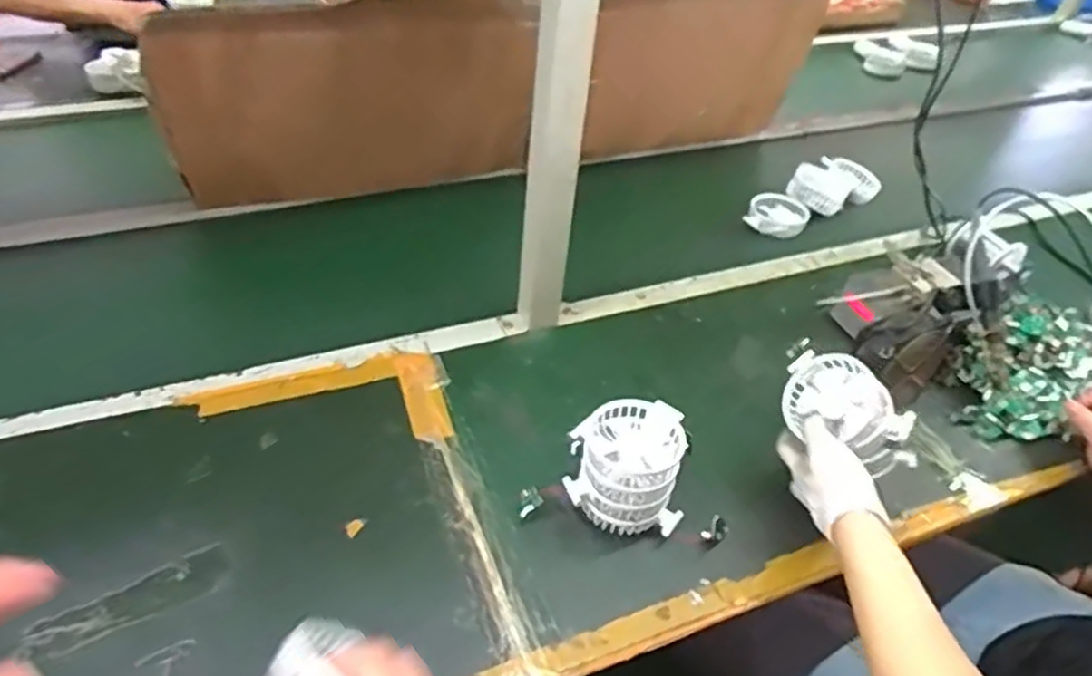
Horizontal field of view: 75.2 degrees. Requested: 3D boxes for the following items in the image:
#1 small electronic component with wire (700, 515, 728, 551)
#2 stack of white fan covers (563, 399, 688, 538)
[{"bbox_3d":[0.164,0.189,0.688,0.033,0.012,0.019,-32,54,-34],"label":"small electronic component with wire"},{"bbox_3d":[0.077,0.125,0.687,0.106,0.091,0.093,6,42,1],"label":"stack of white fan covers"}]

